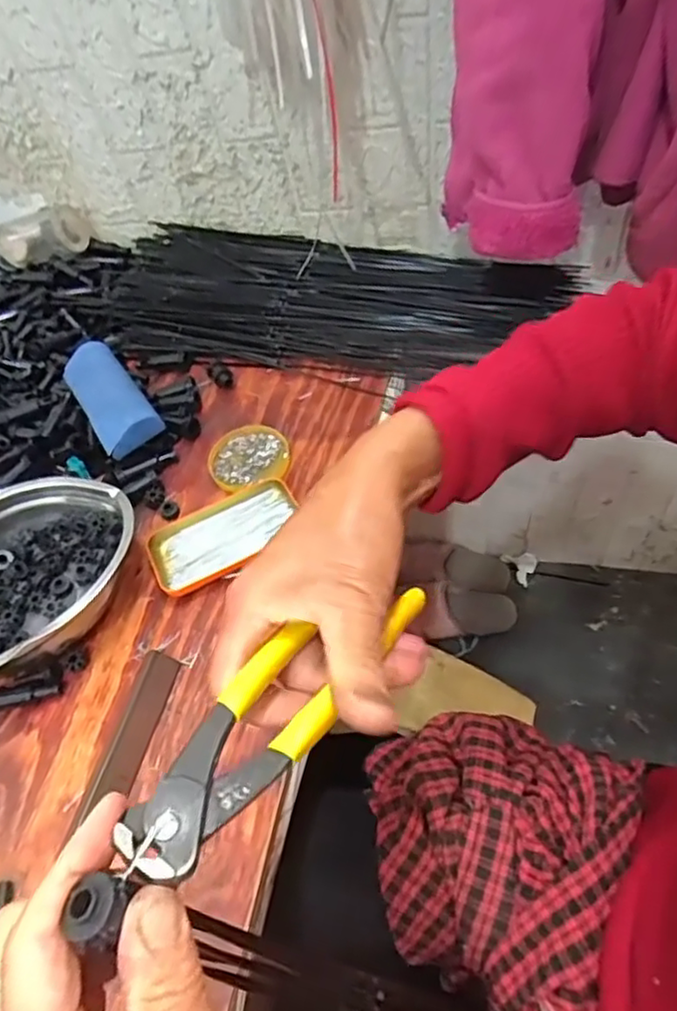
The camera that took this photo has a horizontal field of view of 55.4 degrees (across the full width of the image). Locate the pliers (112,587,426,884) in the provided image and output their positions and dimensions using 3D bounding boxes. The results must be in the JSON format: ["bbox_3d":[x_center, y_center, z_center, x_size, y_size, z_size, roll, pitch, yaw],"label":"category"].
[{"bbox_3d":[-0.021,0.077,0.261,0.040,0.011,0.159,29,44,22],"label":"pliers"}]

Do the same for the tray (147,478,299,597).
[{"bbox_3d":[-0.106,0.028,0.608,0.142,0.020,0.075,-29,53,-12],"label":"tray"}]

